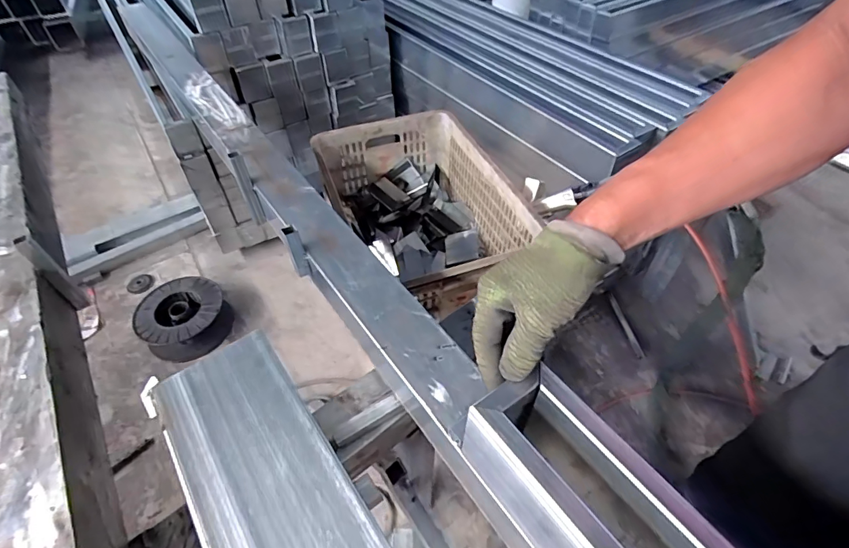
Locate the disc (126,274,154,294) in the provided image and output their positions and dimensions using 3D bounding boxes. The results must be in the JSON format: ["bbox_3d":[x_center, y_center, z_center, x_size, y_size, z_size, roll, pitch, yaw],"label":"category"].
[{"bbox_3d":[-1.003,0.035,1.569,0.091,0.022,0.082,20,51,19],"label":"disc"}]

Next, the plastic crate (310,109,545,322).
[{"bbox_3d":[-0.008,-0.118,0.997,0.341,0.223,0.520,-18,50,-14],"label":"plastic crate"}]

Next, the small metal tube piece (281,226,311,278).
[{"bbox_3d":[-0.182,-0.032,0.636,0.022,0.084,0.018,-18,50,-14],"label":"small metal tube piece"}]

